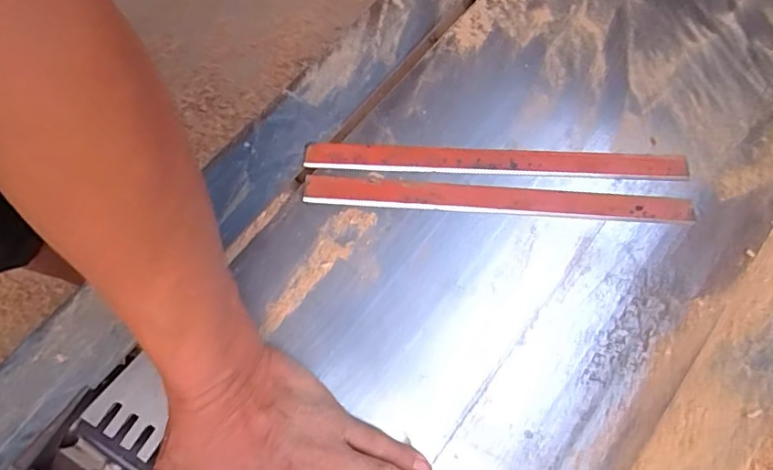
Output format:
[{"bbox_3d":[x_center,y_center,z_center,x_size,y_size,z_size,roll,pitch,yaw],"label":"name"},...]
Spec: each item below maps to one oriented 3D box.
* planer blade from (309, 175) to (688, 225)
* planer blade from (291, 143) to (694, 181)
[{"bbox_3d":[0.088,-0.028,0.413,0.301,0.004,0.023,4,71,-1],"label":"planer blade"},{"bbox_3d":[0.088,-0.058,0.422,0.300,0.004,0.021,2,71,-1],"label":"planer blade"}]

